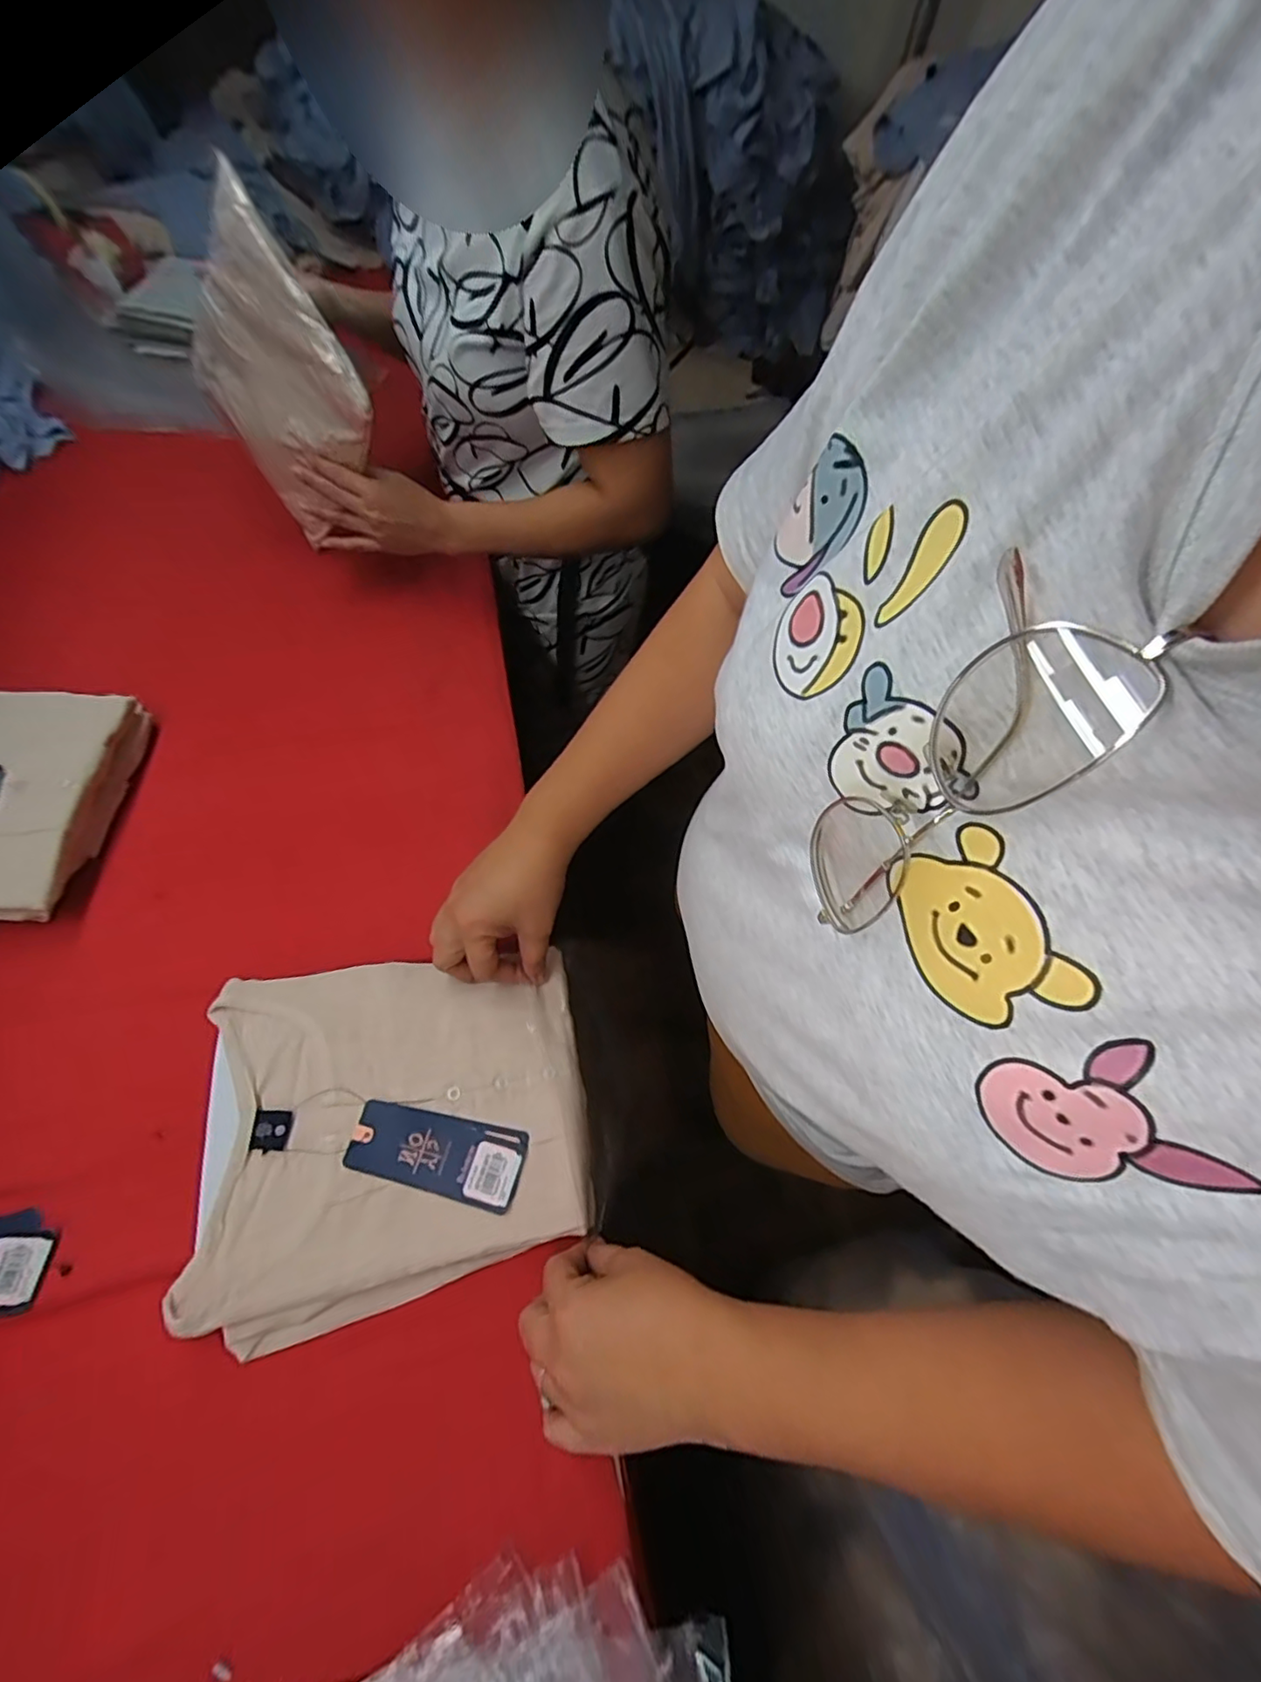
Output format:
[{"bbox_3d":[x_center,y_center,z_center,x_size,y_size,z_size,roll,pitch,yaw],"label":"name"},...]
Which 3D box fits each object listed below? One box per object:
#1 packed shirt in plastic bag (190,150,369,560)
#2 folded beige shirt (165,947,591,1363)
[{"bbox_3d":[-0.343,-0.436,0.566,0.178,0.228,0.023,51,51,-20],"label":"packed shirt in plastic bag"},{"bbox_3d":[-0.169,0.207,0.434,0.256,0.032,0.232,-5,65,-6],"label":"folded beige shirt"}]

